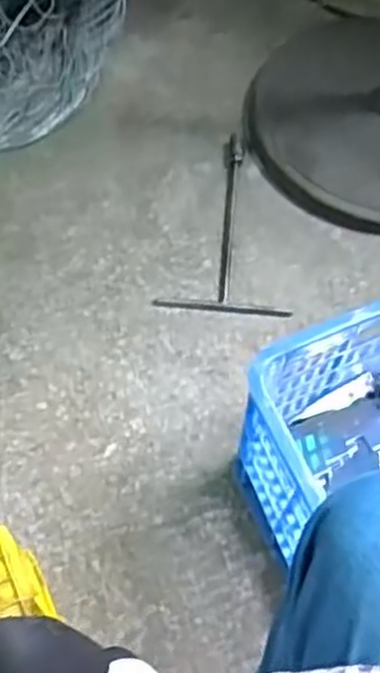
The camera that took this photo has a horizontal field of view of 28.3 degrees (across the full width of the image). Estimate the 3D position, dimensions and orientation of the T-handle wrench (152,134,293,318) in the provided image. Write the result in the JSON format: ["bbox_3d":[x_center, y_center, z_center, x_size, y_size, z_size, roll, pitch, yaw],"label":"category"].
[{"bbox_3d":[0.054,-0.157,1.046,0.175,0.015,0.265,6,72,-2],"label":"T-handle wrench"}]

